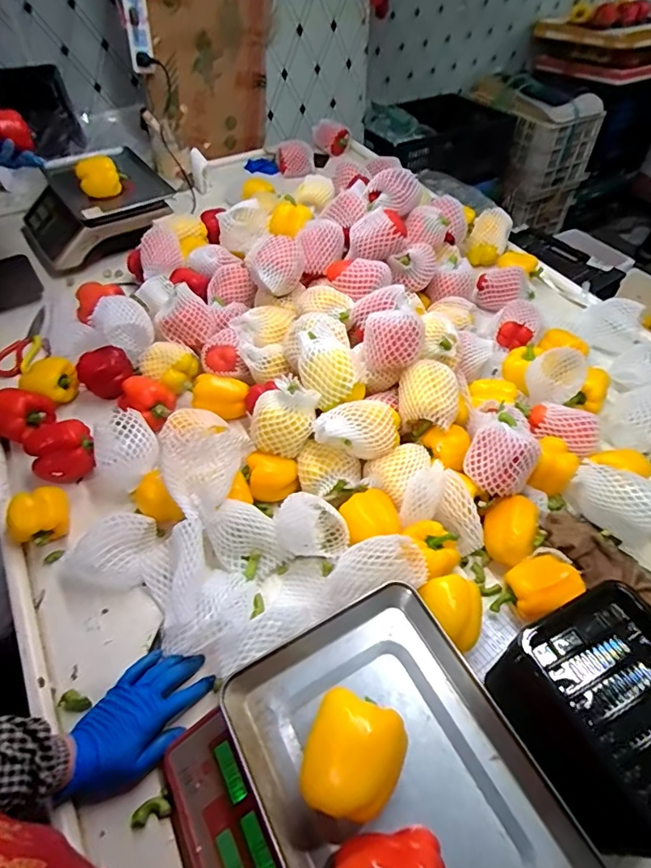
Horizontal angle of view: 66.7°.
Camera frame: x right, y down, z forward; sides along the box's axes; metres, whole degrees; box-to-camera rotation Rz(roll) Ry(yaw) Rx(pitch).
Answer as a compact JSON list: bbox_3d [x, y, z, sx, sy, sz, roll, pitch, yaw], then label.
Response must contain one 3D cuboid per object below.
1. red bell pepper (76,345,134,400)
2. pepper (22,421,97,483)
[{"bbox_3d":[-0.395,-0.112,0.888,0.088,0.071,0.077,-26,55,-20],"label":"red bell pepper"},{"bbox_3d":[-0.415,0.025,0.777,0.093,0.068,0.090,-28,56,-22],"label":"pepper"}]

